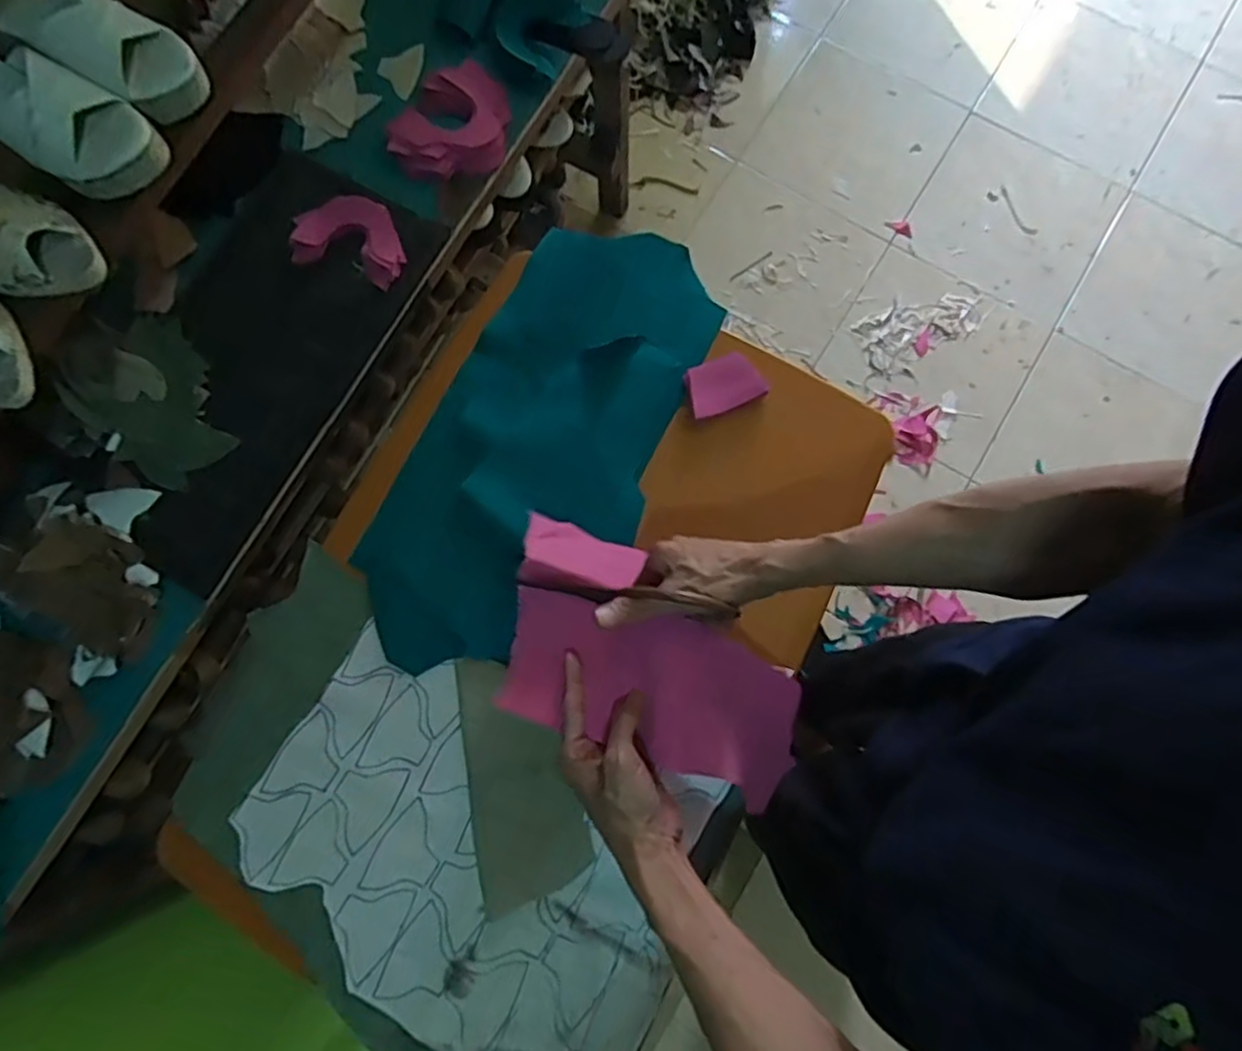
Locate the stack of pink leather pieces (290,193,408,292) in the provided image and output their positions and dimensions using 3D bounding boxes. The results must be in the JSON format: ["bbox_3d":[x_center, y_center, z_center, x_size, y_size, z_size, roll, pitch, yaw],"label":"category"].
[{"bbox_3d":[-0.330,-0.359,0.850,0.135,0.032,0.093,22,81,5],"label":"stack of pink leather pieces"}]

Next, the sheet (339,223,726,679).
[{"bbox_3d":[-0.081,-0.089,0.710,0.230,0.021,0.500,29,81,6],"label":"sheet"}]

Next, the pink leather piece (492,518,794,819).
[{"bbox_3d":[0.029,0.113,0.601,0.282,0.116,0.166,22,81,5],"label":"pink leather piece"}]

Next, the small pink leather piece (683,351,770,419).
[{"bbox_3d":[0.107,-0.147,0.715,0.077,0.019,0.055,-21,80,-3],"label":"small pink leather piece"}]

